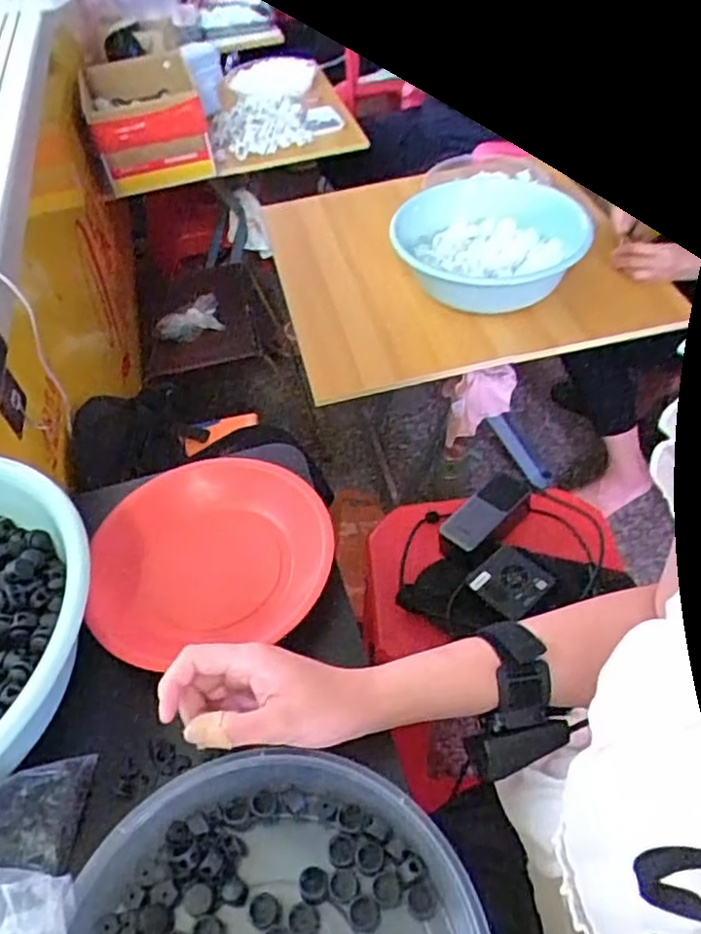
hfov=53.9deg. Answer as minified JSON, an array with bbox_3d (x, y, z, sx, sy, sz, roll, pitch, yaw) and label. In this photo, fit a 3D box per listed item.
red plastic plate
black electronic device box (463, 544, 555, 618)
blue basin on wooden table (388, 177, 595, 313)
[{"bbox_3d":[-0.110,0.069,0.550,0.182,0.038,0.168,-3,48,4],"label":"red plastic plate"},{"bbox_3d":[0.189,0.130,0.804,0.081,0.020,0.080,-31,52,-20],"label":"black electronic device box"},{"bbox_3d":[0.249,-0.404,1.196,0.302,0.100,0.334,9,50,15],"label":"blue basin on wooden table"}]

